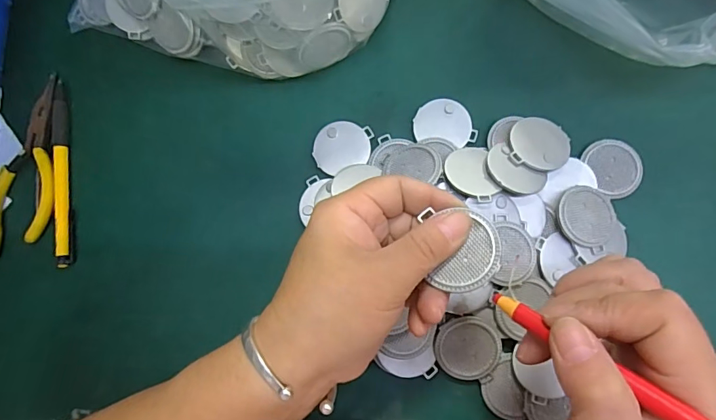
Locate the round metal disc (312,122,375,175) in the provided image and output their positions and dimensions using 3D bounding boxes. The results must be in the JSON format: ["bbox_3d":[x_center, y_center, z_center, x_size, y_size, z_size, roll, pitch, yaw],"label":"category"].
[{"bbox_3d":[-0.012,-0.044,0.319,0.039,0.004,0.039,-1,81,4],"label":"round metal disc"}]

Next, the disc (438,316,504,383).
[{"bbox_3d":[0.070,0.088,0.284,0.039,0.004,0.042,1,101,7],"label":"disc"}]

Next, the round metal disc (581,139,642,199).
[{"bbox_3d":[0.175,-0.029,0.305,0.036,0.006,0.040,-20,80,1],"label":"round metal disc"}]

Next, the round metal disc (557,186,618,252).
[{"bbox_3d":[0.151,0.005,0.295,0.039,0.008,0.040,2,78,-11],"label":"round metal disc"}]

